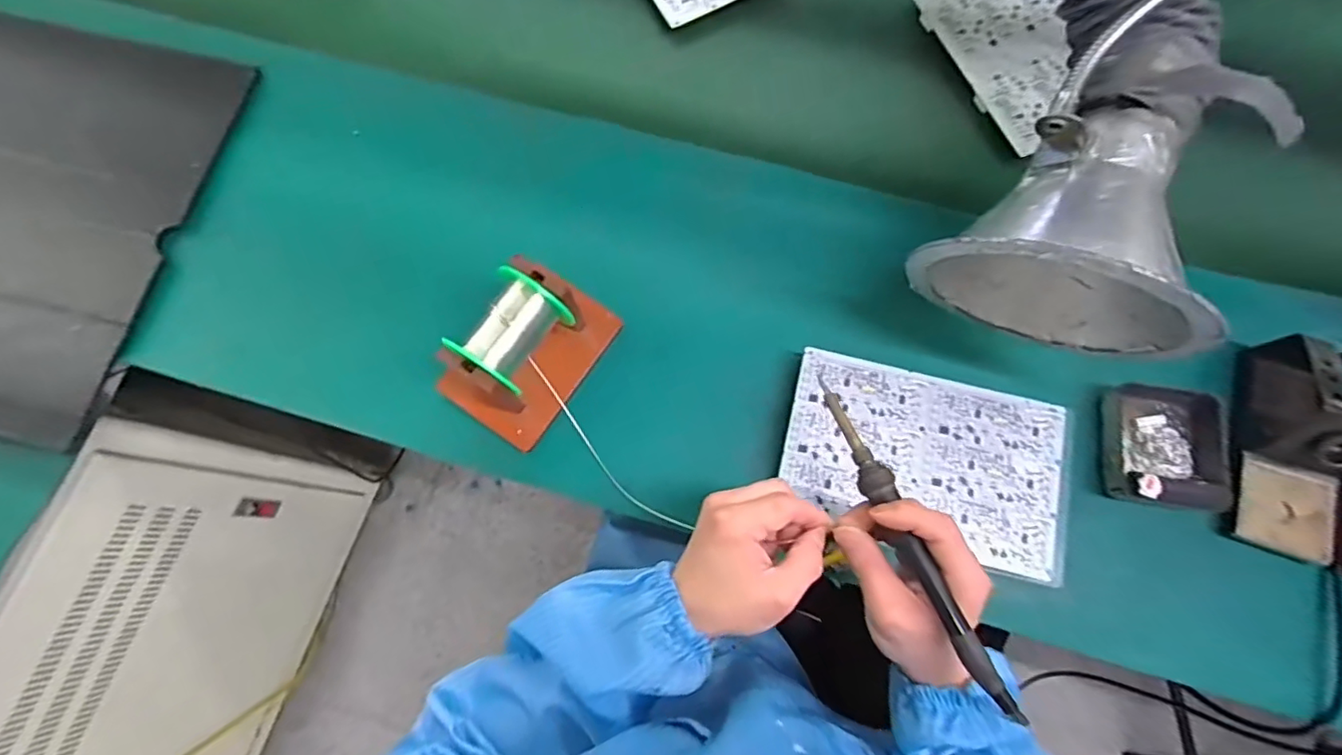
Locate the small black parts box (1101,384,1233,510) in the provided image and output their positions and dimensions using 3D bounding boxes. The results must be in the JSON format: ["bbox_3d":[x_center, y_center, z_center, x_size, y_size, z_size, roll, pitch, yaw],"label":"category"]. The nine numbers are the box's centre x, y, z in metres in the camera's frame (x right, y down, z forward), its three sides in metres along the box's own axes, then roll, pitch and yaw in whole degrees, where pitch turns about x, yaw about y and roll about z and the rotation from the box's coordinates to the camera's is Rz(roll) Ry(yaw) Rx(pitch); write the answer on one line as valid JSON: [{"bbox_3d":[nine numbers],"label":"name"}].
[{"bbox_3d":[0.385,0.053,0.454,0.085,0.038,0.094,8,75,3],"label":"small black parts box"}]

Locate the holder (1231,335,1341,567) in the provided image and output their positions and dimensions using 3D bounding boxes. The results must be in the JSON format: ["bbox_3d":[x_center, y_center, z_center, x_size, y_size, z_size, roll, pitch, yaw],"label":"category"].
[{"bbox_3d":[0.478,0.052,0.437,0.075,0.071,0.158,18,76,4],"label":"holder"}]

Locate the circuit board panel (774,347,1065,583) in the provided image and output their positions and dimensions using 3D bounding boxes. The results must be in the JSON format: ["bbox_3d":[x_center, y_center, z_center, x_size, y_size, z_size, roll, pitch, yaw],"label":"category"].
[{"bbox_3d":[0.197,0.062,0.457,0.209,0.013,0.132,15,76,3],"label":"circuit board panel"}]

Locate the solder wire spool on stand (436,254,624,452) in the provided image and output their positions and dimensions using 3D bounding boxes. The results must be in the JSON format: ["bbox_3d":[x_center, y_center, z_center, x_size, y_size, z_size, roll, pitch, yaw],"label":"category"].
[{"bbox_3d":[-0.112,-0.026,0.461,0.092,0.092,0.139,36,78,10],"label":"solder wire spool on stand"}]

